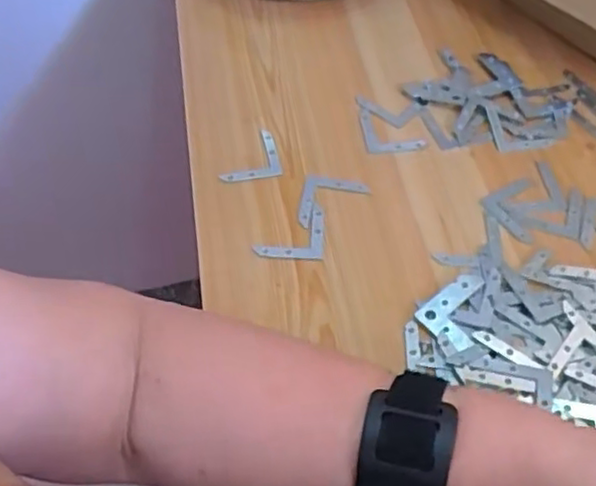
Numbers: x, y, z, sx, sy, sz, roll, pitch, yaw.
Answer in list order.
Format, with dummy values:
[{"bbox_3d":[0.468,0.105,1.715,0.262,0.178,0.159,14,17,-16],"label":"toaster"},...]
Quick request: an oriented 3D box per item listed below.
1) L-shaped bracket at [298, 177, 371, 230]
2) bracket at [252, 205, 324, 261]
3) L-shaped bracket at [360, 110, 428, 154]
[{"bbox_3d":[0.022,-0.024,0.434,0.042,0.006,0.038,12,62,8],"label":"L-shaped bracket"},{"bbox_3d":[-0.005,-0.006,0.421,0.041,0.008,0.042,3,53,0],"label":"bracket"},{"bbox_3d":[0.067,-0.079,0.482,0.041,0.005,0.040,-4,54,-4],"label":"L-shaped bracket"}]

